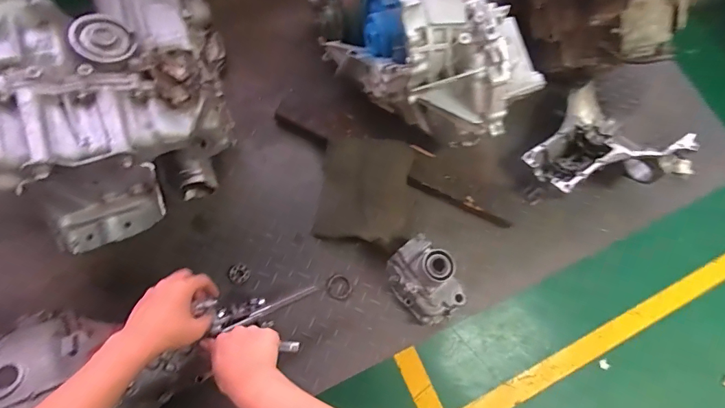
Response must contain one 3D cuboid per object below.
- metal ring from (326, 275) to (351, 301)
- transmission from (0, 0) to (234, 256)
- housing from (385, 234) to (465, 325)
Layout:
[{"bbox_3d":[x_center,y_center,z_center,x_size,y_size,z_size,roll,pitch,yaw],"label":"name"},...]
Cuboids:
[{"bbox_3d":[-0.051,0.180,0.844,0.053,0.008,0.050,2,72,-5],"label":"metal ring"},{"bbox_3d":[-0.519,-0.305,0.716,0.439,0.346,0.744,-17,75,-11],"label":"transmission"},{"bbox_3d":[0.129,0.159,0.797,0.107,0.122,0.172,-36,81,-14],"label":"housing"}]

